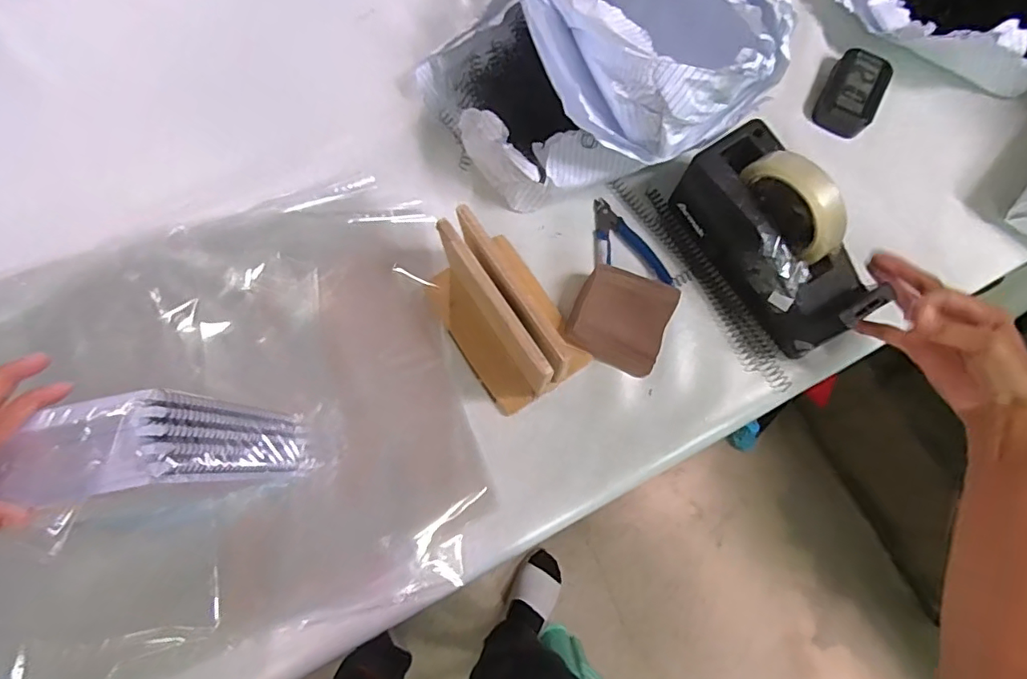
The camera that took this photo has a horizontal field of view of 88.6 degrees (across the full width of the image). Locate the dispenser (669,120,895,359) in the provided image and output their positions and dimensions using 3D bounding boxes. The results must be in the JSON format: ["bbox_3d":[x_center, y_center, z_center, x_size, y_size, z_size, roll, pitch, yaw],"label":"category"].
[{"bbox_3d":[0.239,-0.092,0.476,0.072,0.122,0.194,-29,78,-5],"label":"dispenser"}]

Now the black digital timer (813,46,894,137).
[{"bbox_3d":[0.362,-0.262,0.559,0.056,0.022,0.087,26,79,7],"label":"black digital timer"}]

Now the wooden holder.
[{"bbox_3d":[-0.015,-0.023,0.471,0.091,0.112,0.157,-31,79,-6],"label":"wooden holder"}]

